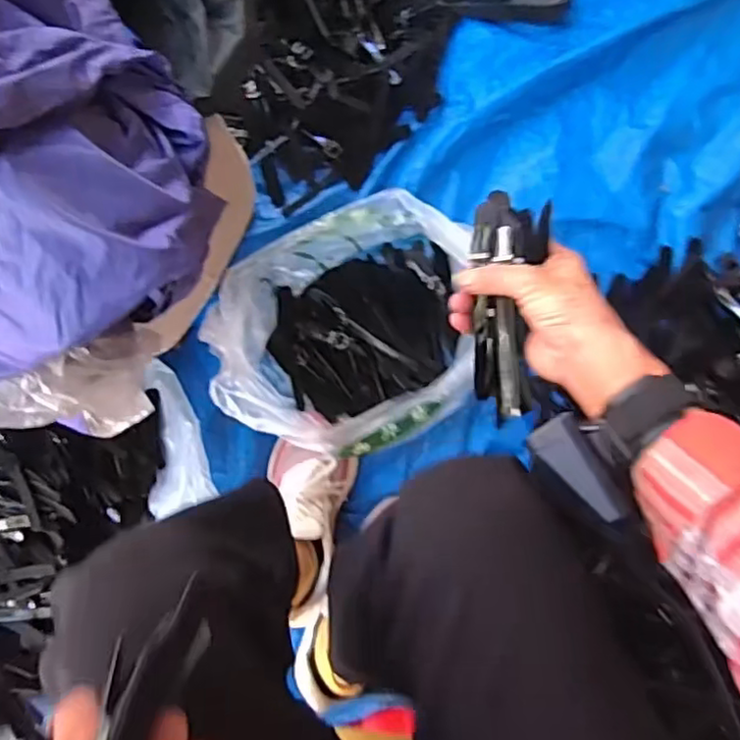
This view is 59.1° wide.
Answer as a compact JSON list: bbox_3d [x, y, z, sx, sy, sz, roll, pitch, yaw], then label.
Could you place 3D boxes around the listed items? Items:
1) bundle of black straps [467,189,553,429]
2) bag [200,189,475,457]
[{"bbox_3d":[0.097,-0.046,0.461,0.050,0.043,0.155,1,96,3],"label":"bundle of black straps"},{"bbox_3d":[-0.027,-0.034,0.707,0.275,0.098,0.229,-29,82,0],"label":"bag"}]

